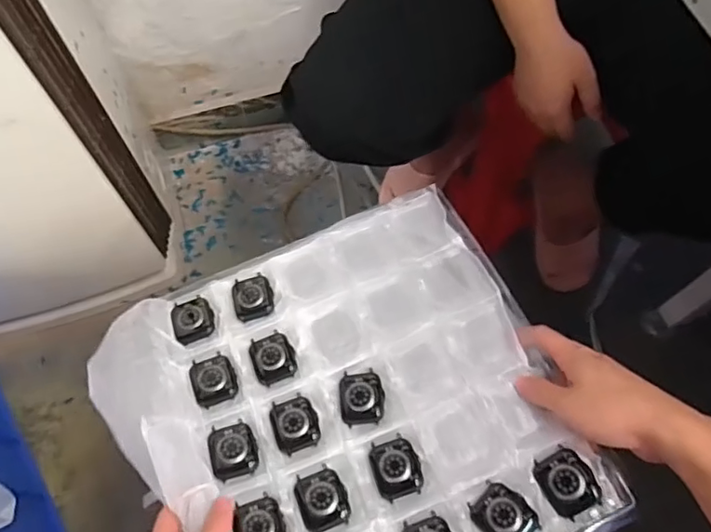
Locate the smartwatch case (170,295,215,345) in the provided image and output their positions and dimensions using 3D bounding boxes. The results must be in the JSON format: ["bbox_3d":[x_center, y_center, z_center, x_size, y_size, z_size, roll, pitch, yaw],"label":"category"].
[{"bbox_3d":[-0.153,0.050,0.541,0.037,0.007,0.046,-20,65,-8],"label":"smartwatch case"}]

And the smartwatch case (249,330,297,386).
[{"bbox_3d":[-0.074,0.082,0.516,0.038,0.007,0.047,-21,66,-9],"label":"smartwatch case"}]

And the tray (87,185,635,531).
[{"bbox_3d":[-0.009,0.116,0.476,0.337,0.035,0.334,-23,60,-10],"label":"tray"}]

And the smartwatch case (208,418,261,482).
[{"bbox_3d":[-0.100,0.151,0.471,0.037,0.015,0.045,-16,65,-7],"label":"smartwatch case"}]

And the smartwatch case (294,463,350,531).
[{"bbox_3d":[-0.026,0.184,0.451,0.038,0.013,0.047,-21,65,-9],"label":"smartwatch case"}]

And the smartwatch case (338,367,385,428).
[{"bbox_3d":[0.005,0.113,0.493,0.038,0.011,0.046,-7,64,-2],"label":"smartwatch case"}]

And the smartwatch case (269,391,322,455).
[{"bbox_3d":[-0.051,0.131,0.478,0.037,0.006,0.044,-18,65,-8],"label":"smartwatch case"}]

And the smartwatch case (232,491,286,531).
[{"bbox_3d":[-0.073,0.200,0.436,0.036,0.015,0.044,-17,65,-7],"label":"smartwatch case"}]

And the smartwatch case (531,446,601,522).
[{"bbox_3d":[0.160,0.162,0.432,0.036,0.012,0.045,-22,66,-9],"label":"smartwatch case"}]

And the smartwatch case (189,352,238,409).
[{"bbox_3d":[-0.126,0.100,0.506,0.037,0.014,0.044,-24,66,-10],"label":"smartwatch case"}]

